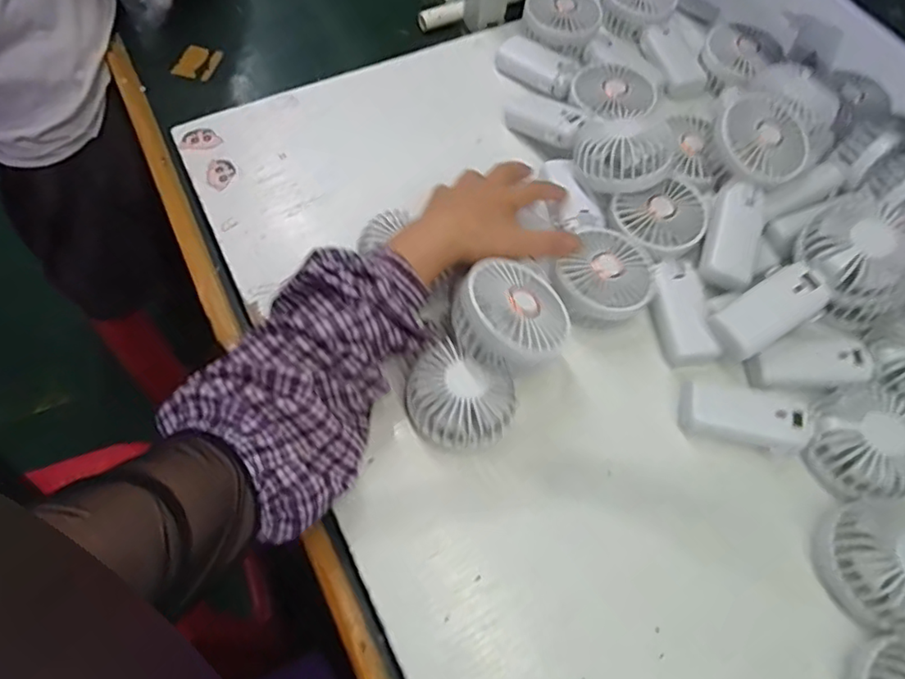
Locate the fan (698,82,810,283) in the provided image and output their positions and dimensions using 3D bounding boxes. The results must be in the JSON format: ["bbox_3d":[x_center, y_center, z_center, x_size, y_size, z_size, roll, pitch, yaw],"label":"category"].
[{"bbox_3d":[0.261,-0.129,0.524,0.079,0.031,0.176,18,78,7],"label":"fan"}]

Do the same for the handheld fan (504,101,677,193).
[{"bbox_3d":[0.124,-0.198,0.565,0.076,0.043,0.185,-35,50,-20],"label":"handheld fan"}]

